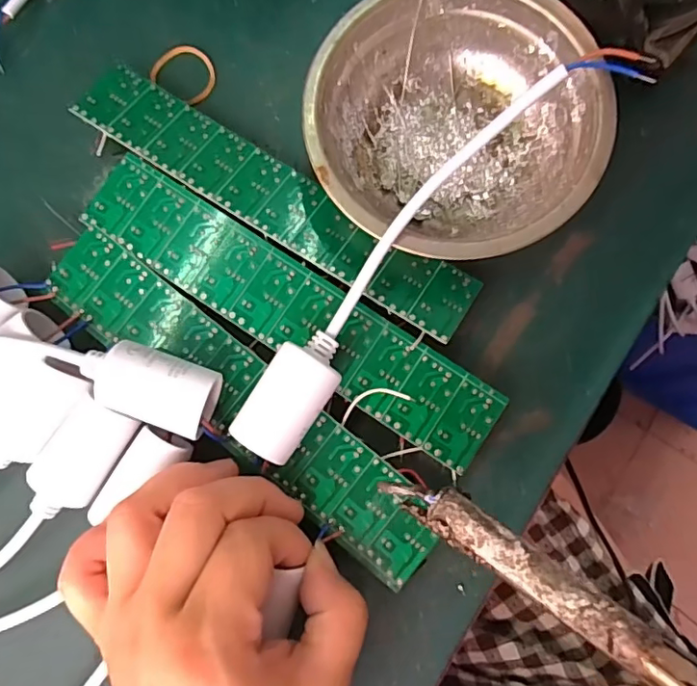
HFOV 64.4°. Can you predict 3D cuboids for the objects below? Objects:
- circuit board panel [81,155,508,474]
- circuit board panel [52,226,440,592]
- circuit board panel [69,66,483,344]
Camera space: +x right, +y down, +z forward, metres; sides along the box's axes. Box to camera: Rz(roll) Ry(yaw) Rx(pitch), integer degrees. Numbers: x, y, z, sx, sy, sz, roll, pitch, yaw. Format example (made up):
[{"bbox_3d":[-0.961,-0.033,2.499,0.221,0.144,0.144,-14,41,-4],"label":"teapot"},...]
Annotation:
[{"bbox_3d":[-0.026,-0.016,0.245,0.199,0.009,0.040,32,81,7],"label":"circuit board panel"},{"bbox_3d":[-0.047,0.024,0.238,0.201,0.006,0.038,38,82,7],"label":"circuit board panel"},{"bbox_3d":[-0.034,-0.067,0.253,0.200,0.004,0.034,32,71,6],"label":"circuit board panel"}]

